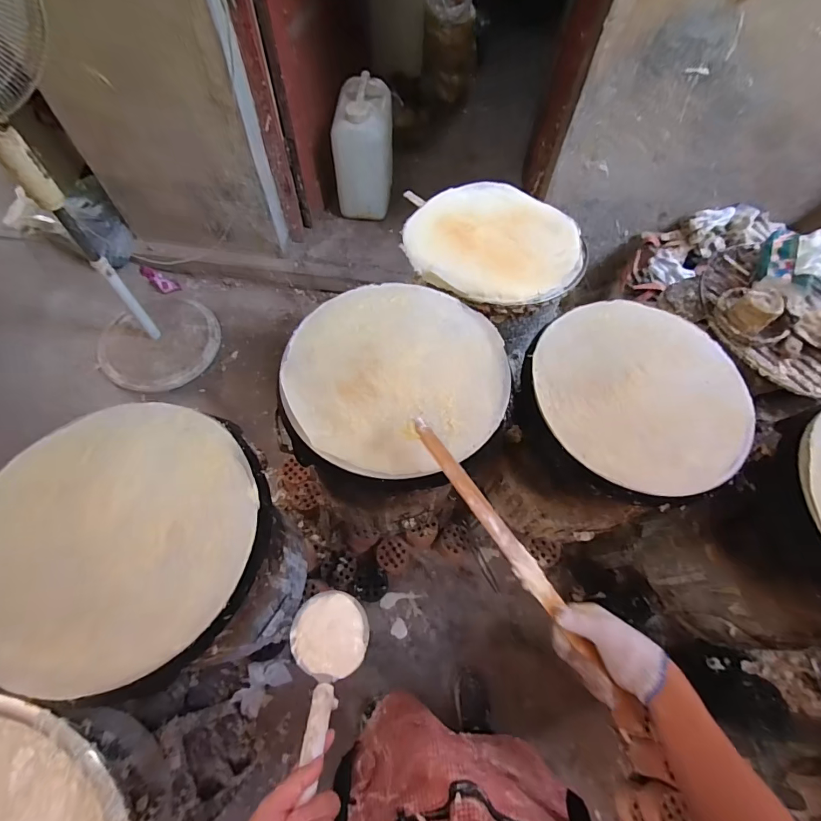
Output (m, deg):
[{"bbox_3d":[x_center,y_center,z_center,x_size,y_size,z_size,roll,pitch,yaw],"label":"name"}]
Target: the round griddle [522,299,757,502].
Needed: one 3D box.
[{"bbox_3d":[0.404,-0.037,0.738,0.372,0.034,0.370,1,62,-2],"label":"round griddle"}]

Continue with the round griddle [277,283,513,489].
[{"bbox_3d":[-0.023,-0.067,0.737,0.378,0.042,0.389,1,62,-2],"label":"round griddle"}]

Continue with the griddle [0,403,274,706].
[{"bbox_3d":[-0.404,0.170,0.594,0.391,0.050,0.377,1,62,-2],"label":"griddle"}]

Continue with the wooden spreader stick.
[{"bbox_3d":[0.136,0.186,0.539,0.028,0.013,0.440,-30,70,-17],"label":"wooden spreader stick"}]

